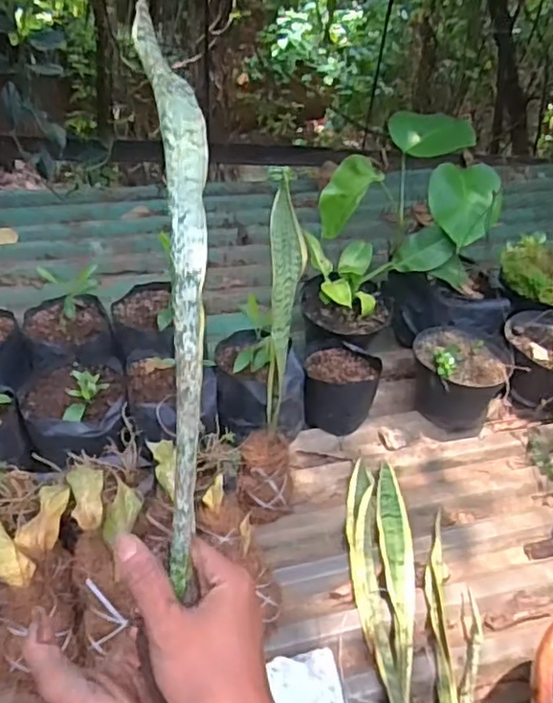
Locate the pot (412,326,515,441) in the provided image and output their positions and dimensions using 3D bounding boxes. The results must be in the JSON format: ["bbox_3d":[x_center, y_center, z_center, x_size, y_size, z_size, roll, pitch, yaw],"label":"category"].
[{"bbox_3d":[0.324,0.043,1.145,0.161,0.139,0.158,6,44,-5],"label":"pot"}]

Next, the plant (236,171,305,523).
[{"bbox_3d":[-0.002,0.041,0.859,0.073,0.467,0.153,6,42,-1],"label":"plant"}]

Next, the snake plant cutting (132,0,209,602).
[{"bbox_3d":[-0.062,-0.048,0.395,0.040,0.041,0.379,-2,84,-9],"label":"snake plant cutting"}]

